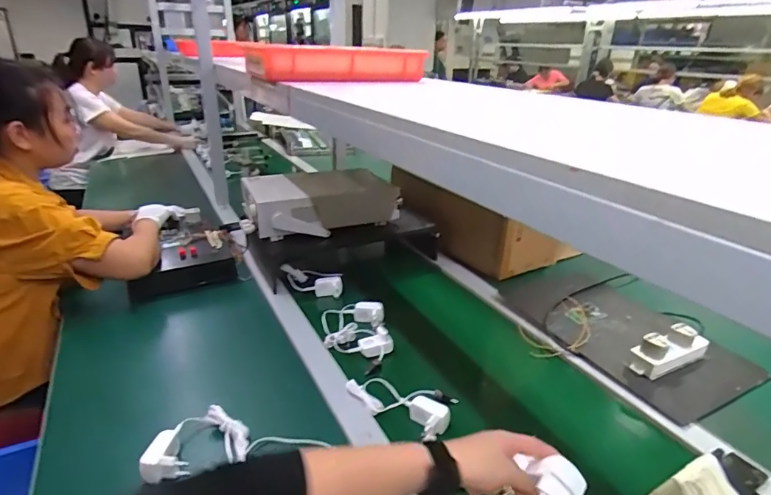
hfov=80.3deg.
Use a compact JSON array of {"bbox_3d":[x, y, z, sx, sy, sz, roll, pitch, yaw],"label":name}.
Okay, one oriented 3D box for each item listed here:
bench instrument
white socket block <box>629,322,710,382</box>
[{"bbox_3d":[-0.175,-0.127,1.156,0.371,0.104,0.234,-9,25,-22],"label":"bench instrument"},{"bbox_3d":[0.527,0.190,0.851,0.168,0.067,0.054,-10,26,-25],"label":"white socket block"}]

